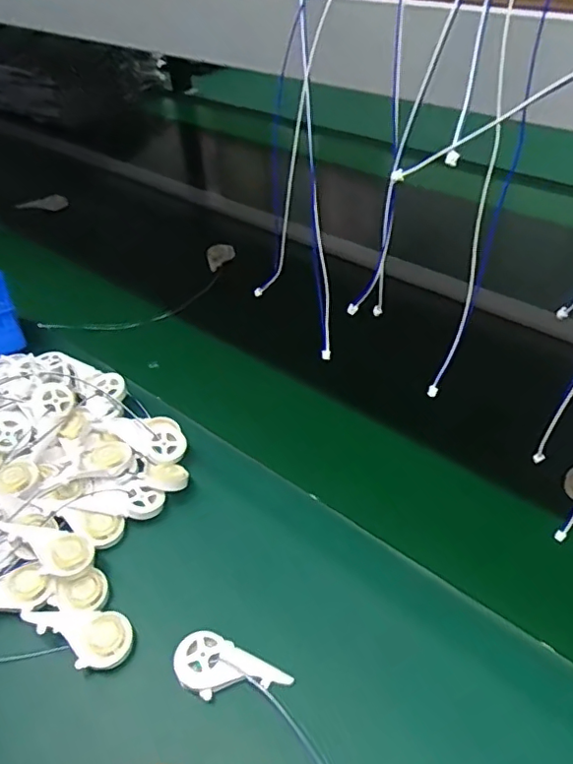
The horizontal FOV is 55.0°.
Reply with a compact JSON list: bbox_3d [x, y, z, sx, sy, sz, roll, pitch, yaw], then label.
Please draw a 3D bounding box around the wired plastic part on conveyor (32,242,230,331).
[{"bbox_3d":[-0.206,-0.135,0.868,0.332,0.019,0.103,-32,50,-25],"label":"wired plastic part on conveyor"}]

